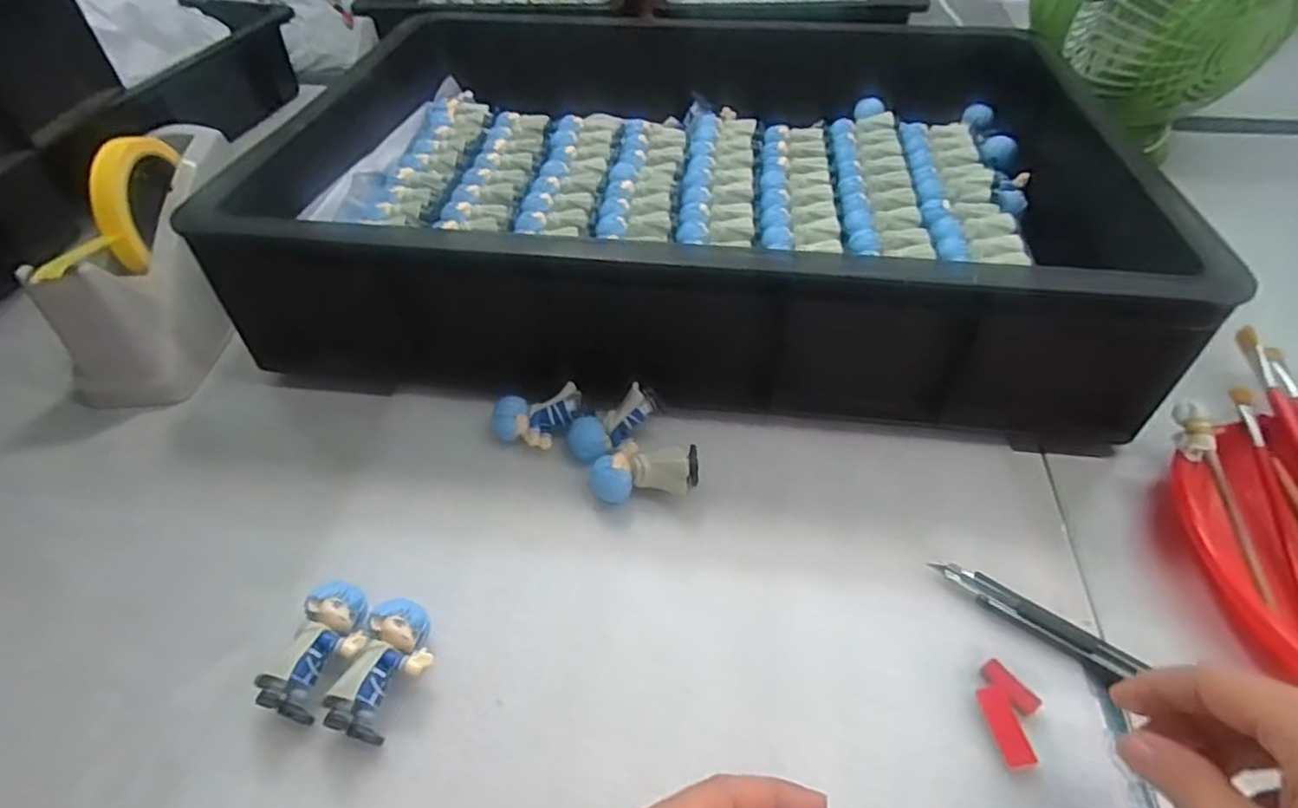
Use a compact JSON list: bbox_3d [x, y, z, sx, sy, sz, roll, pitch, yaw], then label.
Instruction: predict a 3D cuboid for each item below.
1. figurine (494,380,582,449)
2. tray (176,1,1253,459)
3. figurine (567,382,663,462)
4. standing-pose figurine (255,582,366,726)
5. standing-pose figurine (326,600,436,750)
[{"bbox_3d":[-0.069,0.009,0.416,0.055,0.025,0.032,-9,48,-7],"label":"figurine"},{"bbox_3d":[0.041,-0.195,0.524,0.566,0.115,0.434,7,51,7],"label":"tray"},{"bbox_3d":[-0.022,0.012,0.410,0.059,0.029,0.023,-29,53,-23],"label":"figurine"},{"bbox_3d":[-0.155,0.119,0.320,0.031,0.030,0.061,12,49,12],"label":"standing-pose figurine"},{"bbox_3d":[-0.121,0.125,0.311,0.031,0.028,0.059,12,49,12],"label":"standing-pose figurine"}]

